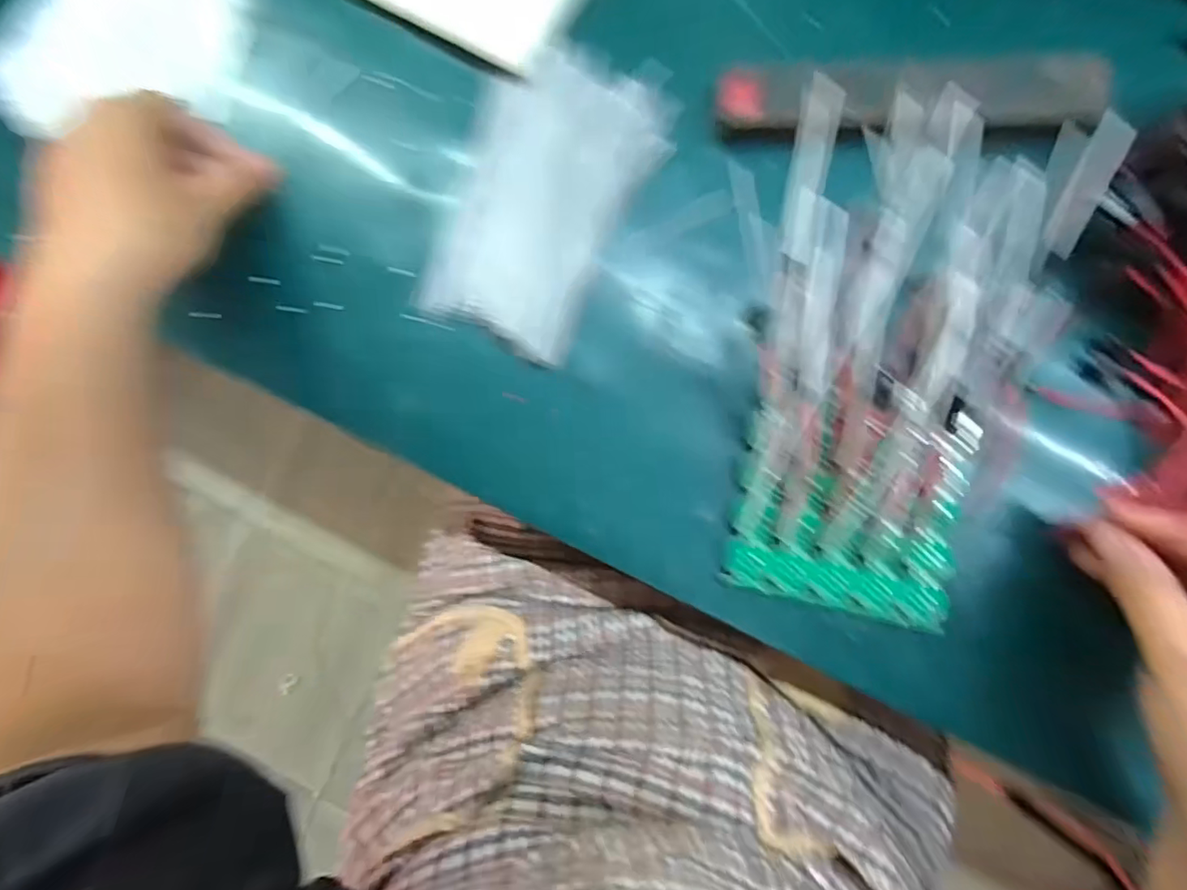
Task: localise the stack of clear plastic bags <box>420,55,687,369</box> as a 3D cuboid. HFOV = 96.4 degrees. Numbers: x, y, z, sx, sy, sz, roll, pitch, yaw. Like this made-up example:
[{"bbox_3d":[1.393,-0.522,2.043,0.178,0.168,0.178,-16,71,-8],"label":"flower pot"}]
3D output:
[{"bbox_3d":[-0.030,-0.139,0.293,0.100,0.009,0.164,26,90,5],"label":"stack of clear plastic bags"}]

